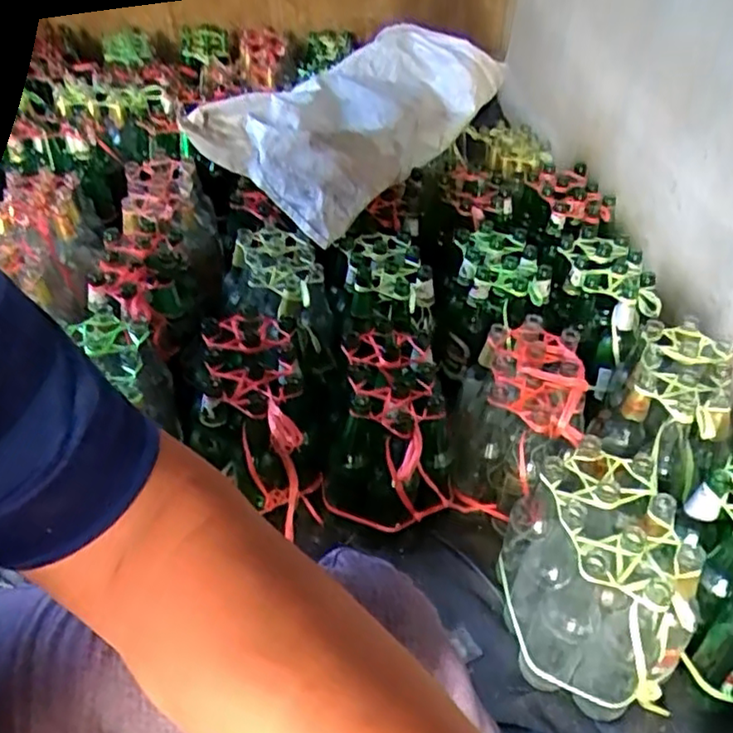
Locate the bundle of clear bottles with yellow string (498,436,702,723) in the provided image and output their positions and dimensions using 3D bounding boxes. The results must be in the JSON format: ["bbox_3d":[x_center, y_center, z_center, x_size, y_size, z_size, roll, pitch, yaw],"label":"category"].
[{"bbox_3d":[0.294,0.267,0.836,0.170,0.243,0.249,2,39,-3],"label":"bundle of clear bottles with yellow string"}]

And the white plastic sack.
[{"bbox_3d":[-0.027,-0.499,1.290,0.345,0.233,0.505,30,45,27],"label":"white plastic sack"}]

